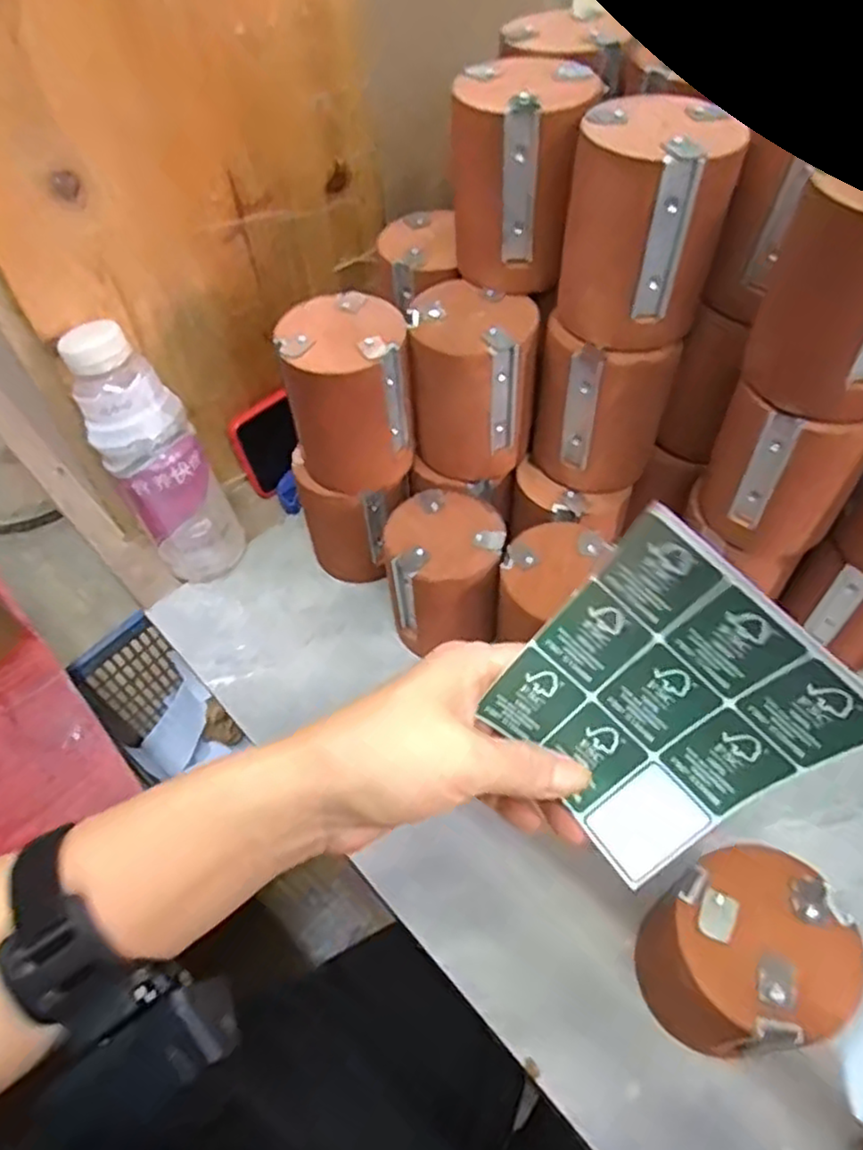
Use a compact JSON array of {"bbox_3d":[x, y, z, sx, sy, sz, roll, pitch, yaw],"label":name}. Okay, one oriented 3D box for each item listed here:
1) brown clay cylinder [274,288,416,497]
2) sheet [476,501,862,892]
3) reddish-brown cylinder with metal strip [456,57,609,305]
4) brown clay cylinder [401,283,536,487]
[{"bbox_3d":[-0.053,-0.114,0.460,0.076,0.103,0.075,-16,55,-8],"label":"brown clay cylinder"},{"bbox_3d":[0.085,0.052,0.269,0.102,0.128,0.025,43,44,11],"label":"sheet"},{"bbox_3d":[0.052,-0.232,0.414,0.076,0.098,0.075,12,57,13],"label":"reddish-brown cylinder with metal strip"},{"bbox_3d":[0.027,-0.124,0.462,0.075,0.101,0.080,2,55,5],"label":"brown clay cylinder"}]

